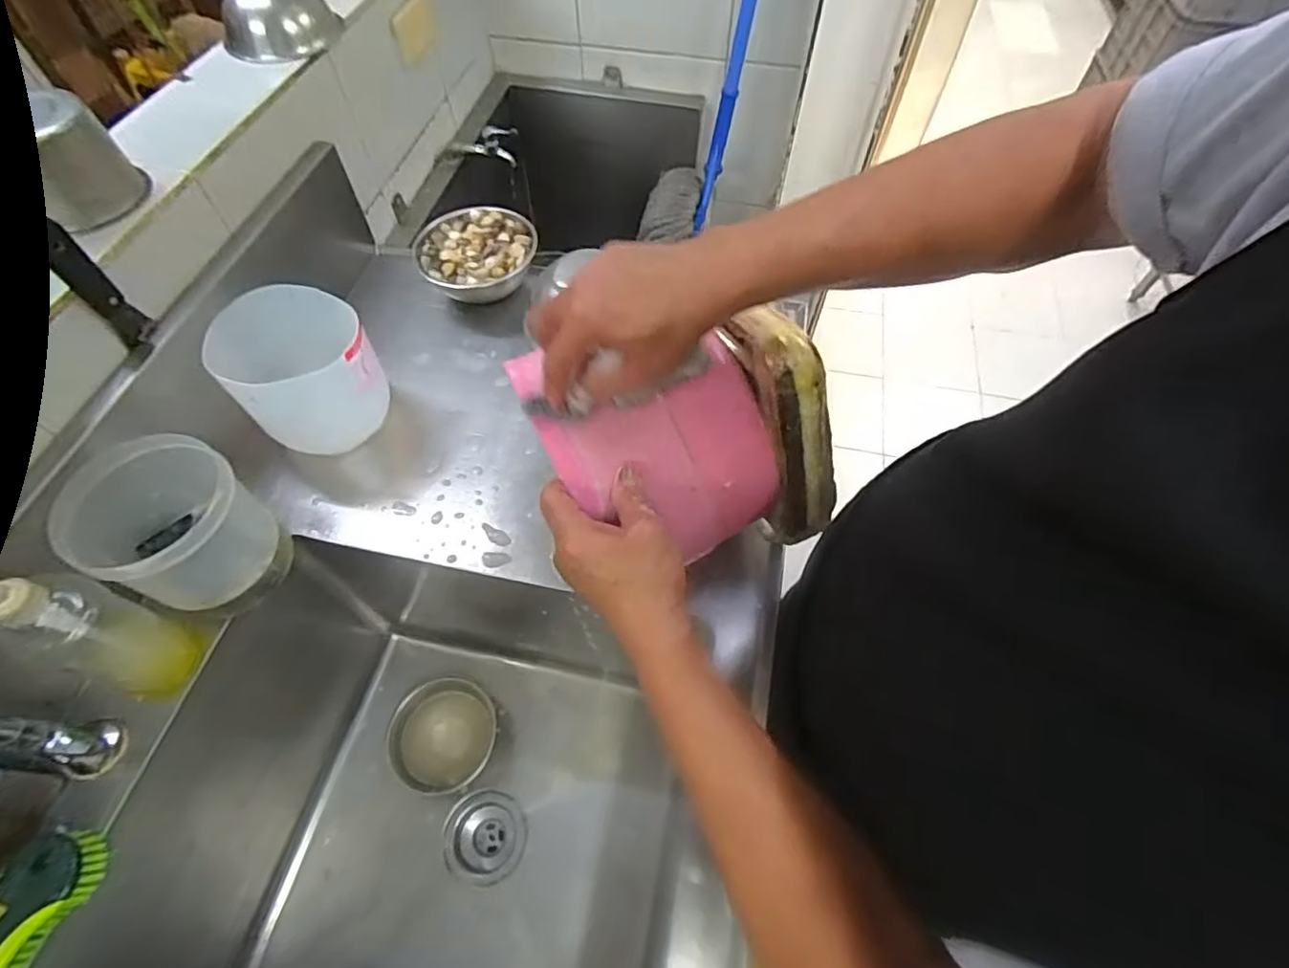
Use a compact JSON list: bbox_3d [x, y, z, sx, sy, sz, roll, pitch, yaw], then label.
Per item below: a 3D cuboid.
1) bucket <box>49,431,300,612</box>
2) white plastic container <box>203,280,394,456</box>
[{"bbox_3d":[-0.454,0.051,0.604,0.129,0.160,0.132,0,59,0],"label":"bucket"},{"bbox_3d":[-0.398,-0.129,0.715,0.149,0.159,0.123,-28,63,-16],"label":"white plastic container"}]

